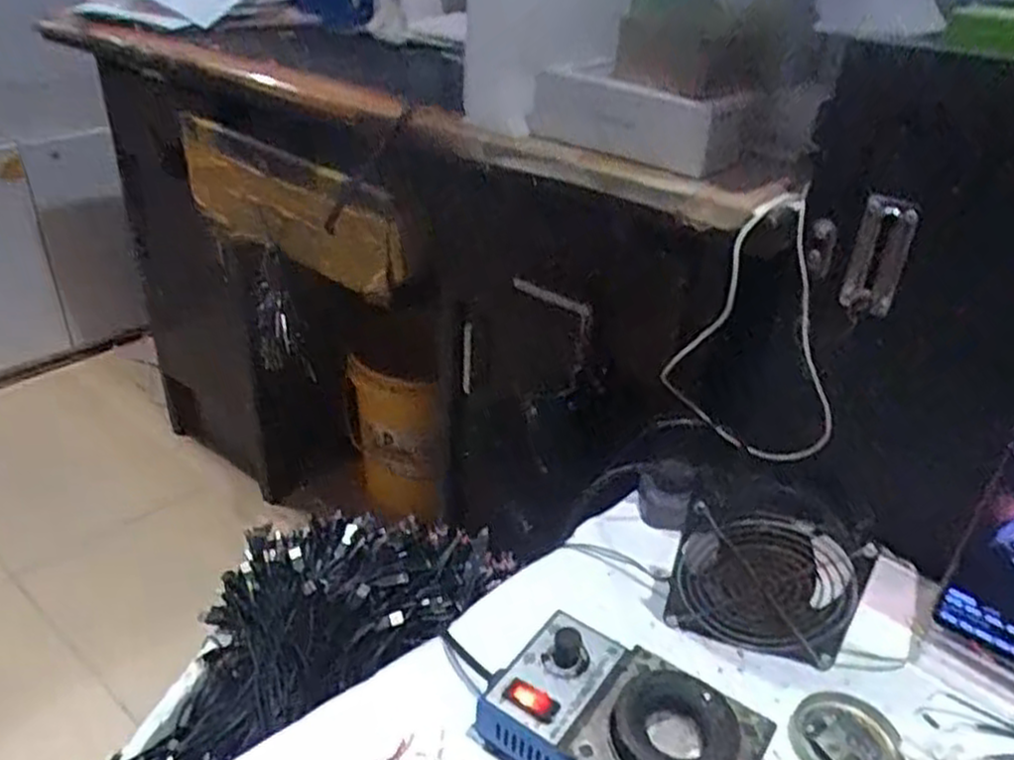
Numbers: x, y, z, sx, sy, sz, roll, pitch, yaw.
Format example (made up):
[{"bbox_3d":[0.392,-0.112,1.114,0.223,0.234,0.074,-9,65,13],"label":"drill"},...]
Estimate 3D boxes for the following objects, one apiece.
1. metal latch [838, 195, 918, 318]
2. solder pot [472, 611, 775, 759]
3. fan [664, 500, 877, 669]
[{"bbox_3d":[0.275,-0.091,0.578,0.034,0.084,0.016,23,37,29],"label":"metal latch"},{"bbox_3d":[0.067,0.207,0.466,0.152,0.064,0.098,22,37,28],"label":"solder pot"},{"bbox_3d":[0.174,0.137,0.531,0.116,0.110,0.031,9,32,9],"label":"fan"}]

